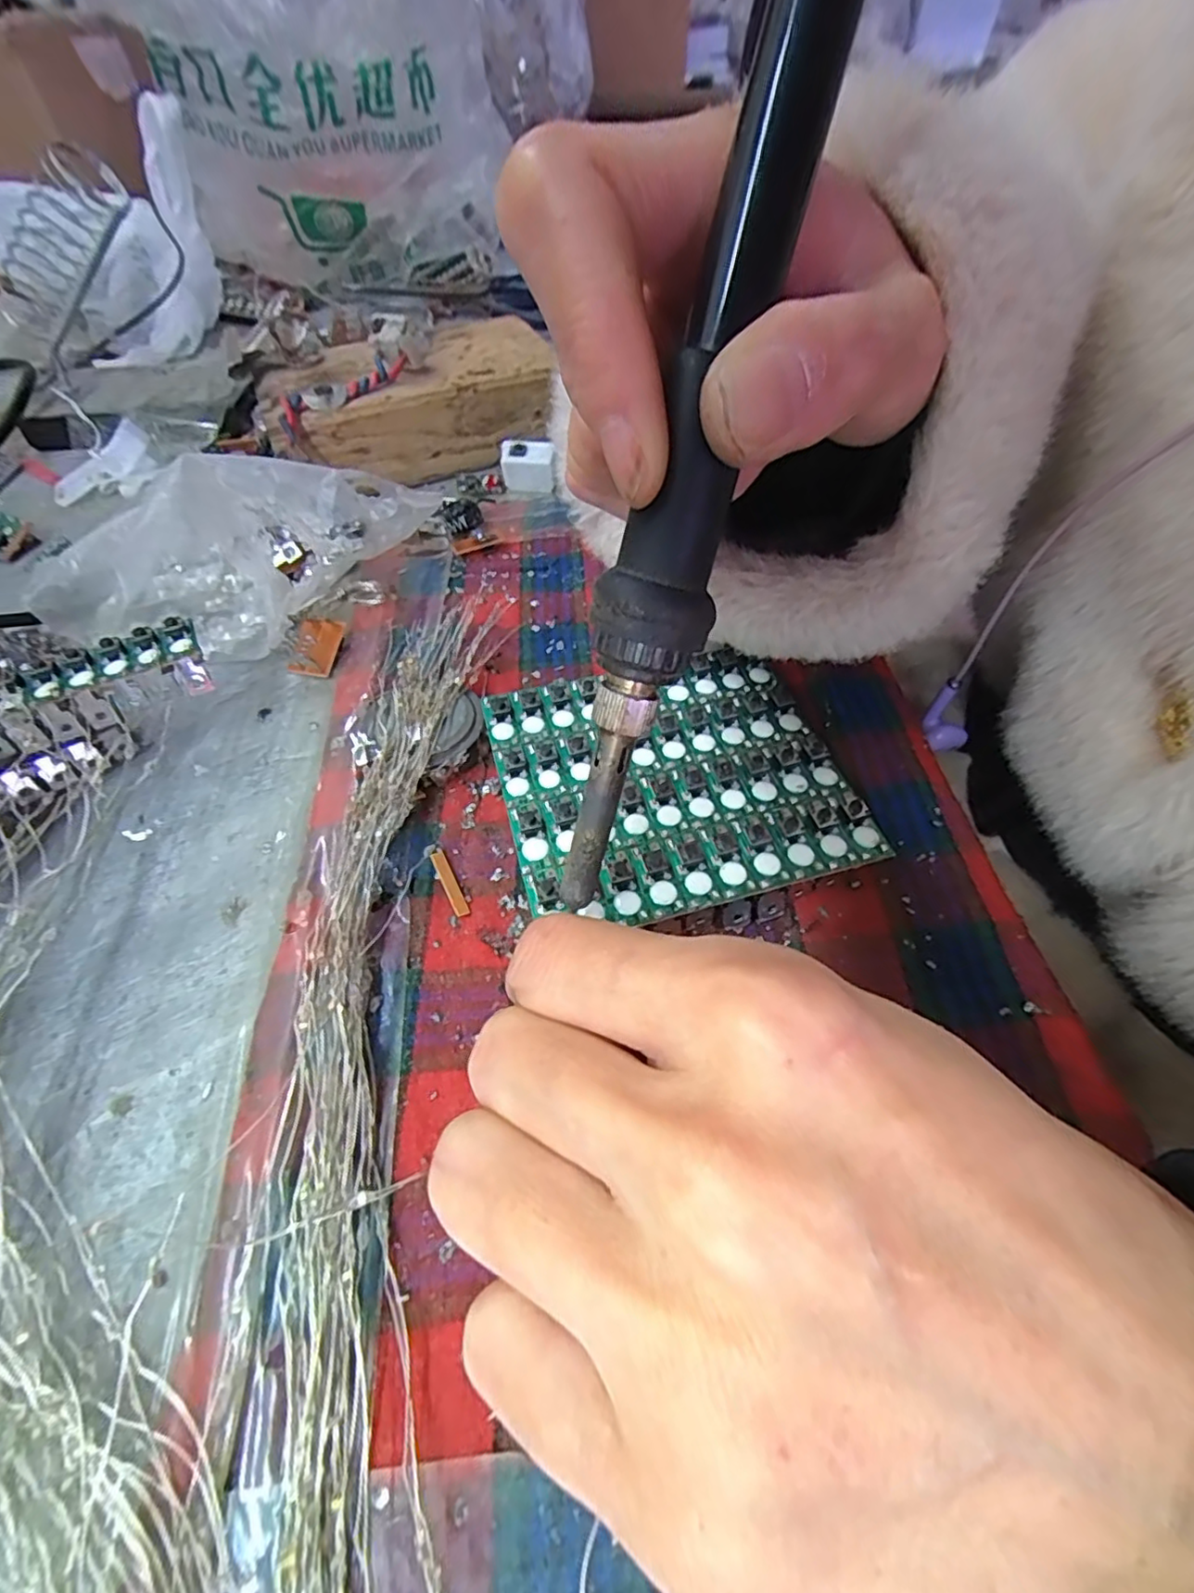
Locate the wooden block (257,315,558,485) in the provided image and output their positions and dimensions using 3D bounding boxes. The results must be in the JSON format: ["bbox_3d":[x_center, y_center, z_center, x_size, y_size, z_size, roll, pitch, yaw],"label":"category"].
[{"bbox_3d":[-0.092,-0.202,0.319,0.146,0.044,0.082,-26,57,-15],"label":"wooden block"}]

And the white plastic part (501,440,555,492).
[{"bbox_3d":[-0.033,-0.161,0.303,0.024,0.018,0.014,-5,54,-1],"label":"white plastic part"}]

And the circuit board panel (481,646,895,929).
[{"bbox_3d":[0.020,-0.008,0.180,0.093,0.005,0.084,-14,56,-7],"label":"circuit board panel"}]

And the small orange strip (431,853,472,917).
[{"bbox_3d":[-0.042,0.024,0.176,0.004,0.004,0.020,-25,57,-14],"label":"small orange strip"}]

